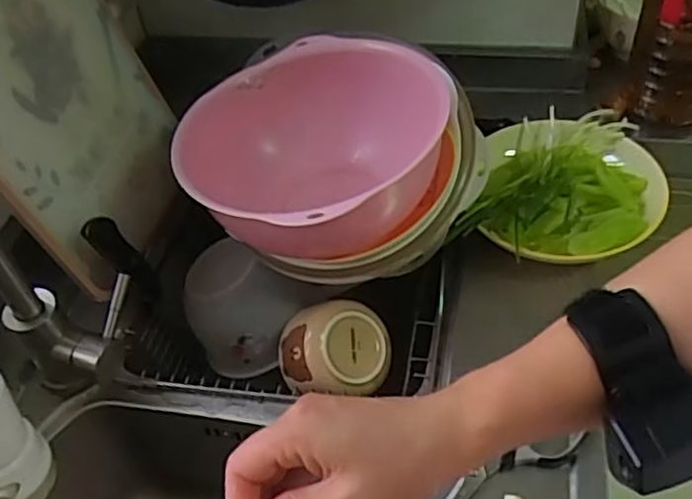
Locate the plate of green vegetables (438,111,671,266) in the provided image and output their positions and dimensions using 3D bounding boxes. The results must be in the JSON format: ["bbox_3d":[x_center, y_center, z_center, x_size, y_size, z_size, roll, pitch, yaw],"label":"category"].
[{"bbox_3d":[0.223,-0.068,0.686,0.178,0.030,0.204,13,50,18],"label":"plate of green vegetables"}]

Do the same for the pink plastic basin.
[{"bbox_3d":[-0.024,-0.082,0.638,0.234,0.127,0.233,-3,47,3],"label":"pink plastic basin"}]

